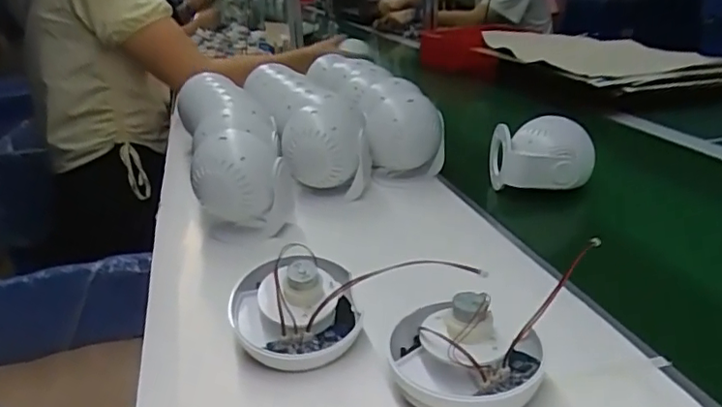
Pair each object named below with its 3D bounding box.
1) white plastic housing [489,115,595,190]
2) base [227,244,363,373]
[{"bbox_3d":[0.235,-0.057,0.756,0.127,0.102,0.080,3,24,14],"label":"white plastic housing"},{"bbox_3d":[-0.056,0.085,0.469,0.103,0.074,0.086,-6,24,-8],"label":"base"}]

